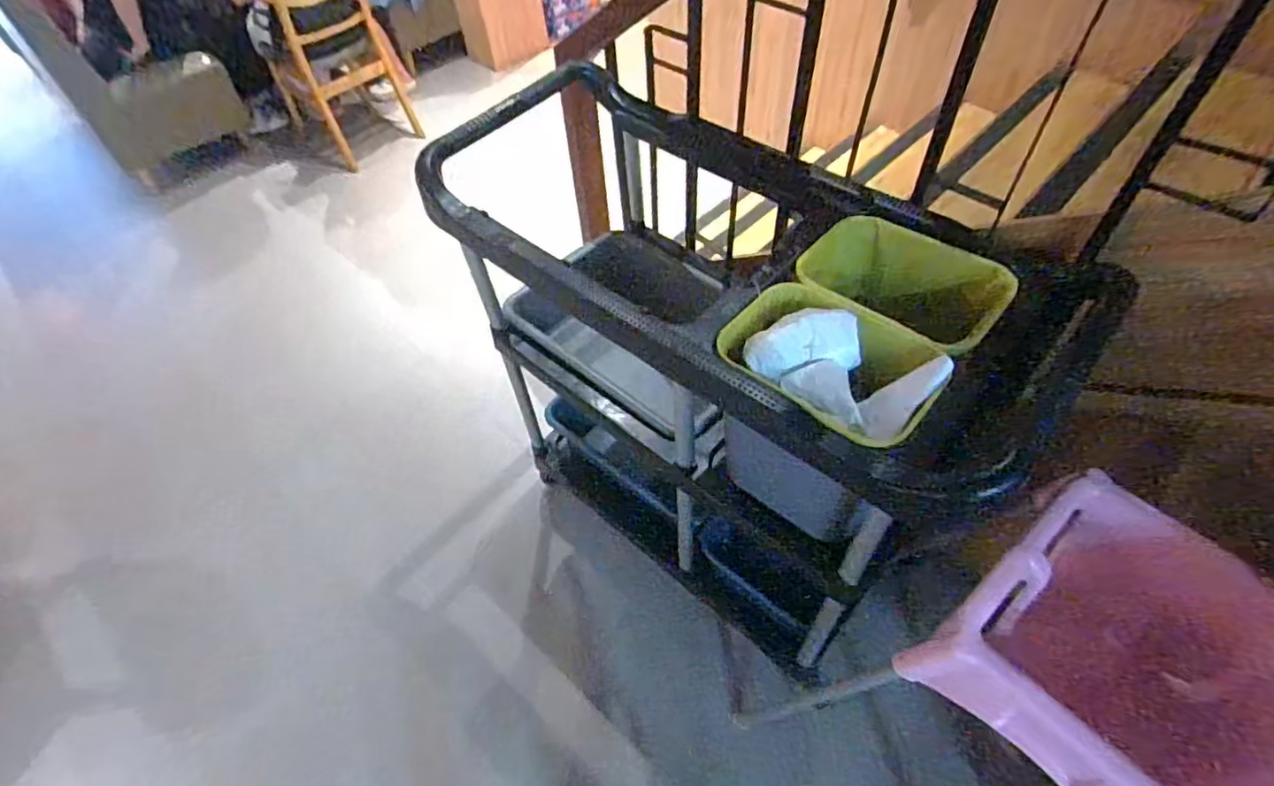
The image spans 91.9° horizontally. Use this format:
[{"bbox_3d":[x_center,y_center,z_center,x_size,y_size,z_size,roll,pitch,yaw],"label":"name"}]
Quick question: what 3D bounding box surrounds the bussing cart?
[{"bbox_3d":[0.161,-0.008,1.267,1.043,0.864,0.489,33,61,26],"label":"bussing cart"}]

